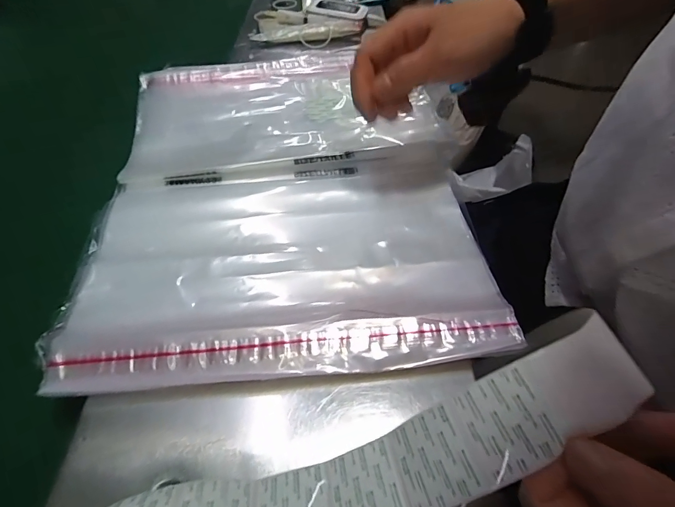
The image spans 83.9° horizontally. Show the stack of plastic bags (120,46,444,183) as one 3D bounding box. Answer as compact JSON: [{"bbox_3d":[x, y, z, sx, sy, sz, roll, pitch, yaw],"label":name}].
[{"bbox_3d":[-0.062,-0.163,0.418,0.311,0.028,0.210,-9,50,-8],"label":"stack of plastic bags"}]

